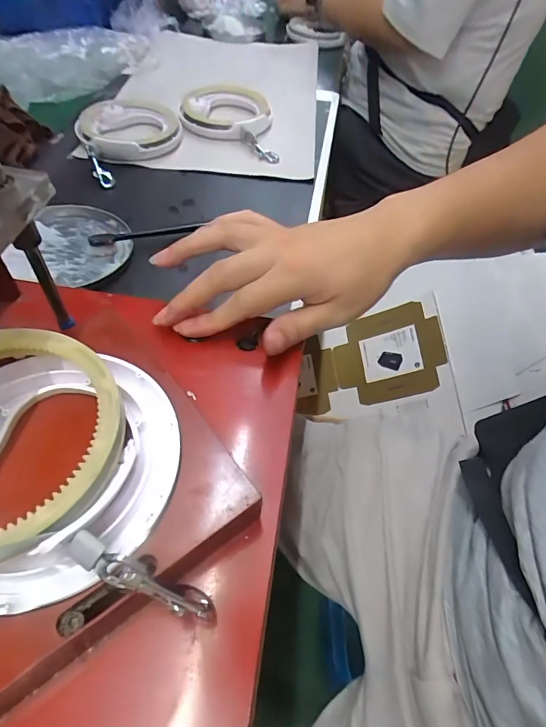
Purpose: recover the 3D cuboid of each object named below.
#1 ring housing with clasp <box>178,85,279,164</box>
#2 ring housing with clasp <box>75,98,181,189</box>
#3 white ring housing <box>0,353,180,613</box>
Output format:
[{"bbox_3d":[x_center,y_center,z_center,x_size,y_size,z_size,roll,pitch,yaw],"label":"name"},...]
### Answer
[{"bbox_3d":[-0.067,-0.359,0.618,0.130,0.027,0.202,-2,53,-6],"label":"ring housing with clasp"},{"bbox_3d":[-0.201,-0.304,0.559,0.124,0.032,0.165,30,56,18],"label":"ring housing with clasp"},{"bbox_3d":[-0.116,0.043,0.213,0.129,0.028,0.127,2,52,-3],"label":"white ring housing"}]

